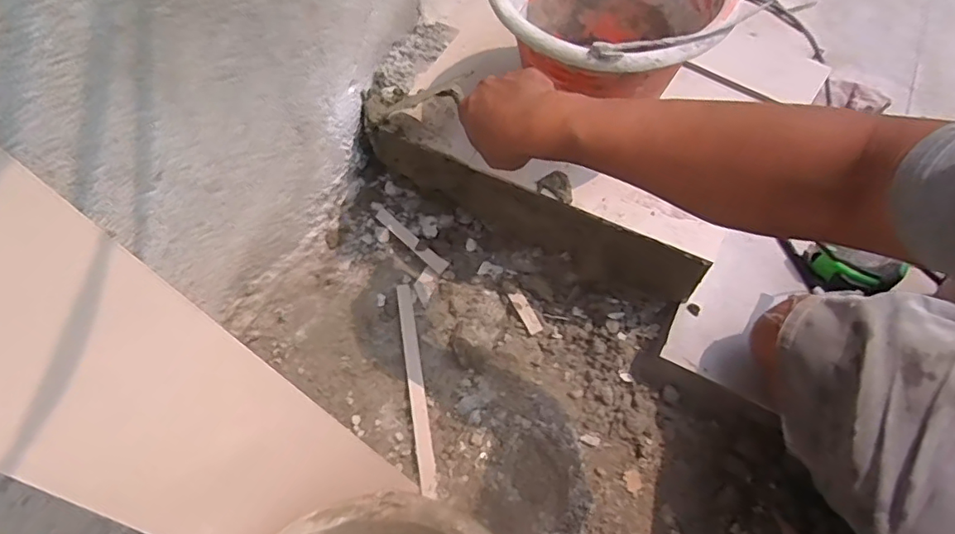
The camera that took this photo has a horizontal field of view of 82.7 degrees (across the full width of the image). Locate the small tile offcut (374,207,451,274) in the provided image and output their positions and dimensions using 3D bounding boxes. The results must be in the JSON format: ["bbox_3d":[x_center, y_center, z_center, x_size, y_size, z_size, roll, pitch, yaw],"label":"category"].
[{"bbox_3d":[-0.092,-0.038,0.768,0.125,0.012,0.019,41,68,4],"label":"small tile offcut"}]

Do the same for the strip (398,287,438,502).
[{"bbox_3d":[-0.080,0.145,0.690,0.018,0.014,0.277,-10,61,-4],"label":"strip"}]

